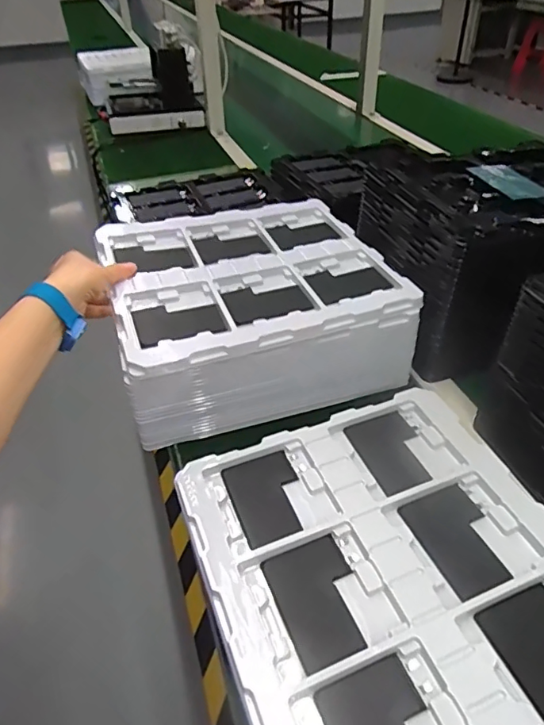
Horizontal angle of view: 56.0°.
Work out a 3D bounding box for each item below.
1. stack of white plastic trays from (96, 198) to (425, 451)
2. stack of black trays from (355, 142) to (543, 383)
[{"bbox_3d":[-0.026,-0.073,0.637,0.313,0.117,0.277,-13,42,-12],"label":"stack of white plastic trays"},{"bbox_3d":[0.276,-0.141,0.644,0.276,0.177,0.213,-13,42,-12],"label":"stack of black trays"}]

